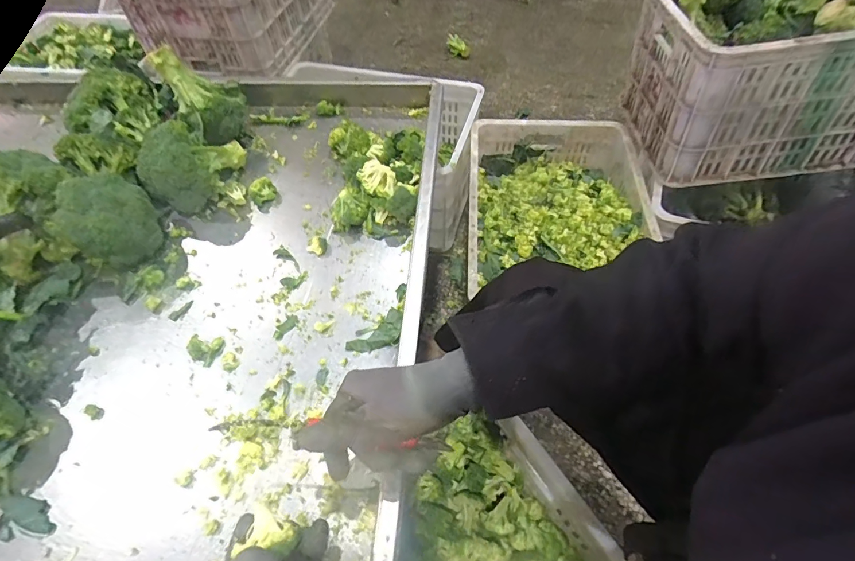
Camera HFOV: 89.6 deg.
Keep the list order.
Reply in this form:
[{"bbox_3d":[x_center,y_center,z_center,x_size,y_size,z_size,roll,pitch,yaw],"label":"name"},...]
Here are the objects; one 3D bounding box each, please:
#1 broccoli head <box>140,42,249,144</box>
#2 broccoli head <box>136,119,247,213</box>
[{"bbox_3d":[-0.374,-0.314,0.725,0.123,0.115,0.112,33,62,23],"label":"broccoli head"},{"bbox_3d":[-0.359,-0.189,0.674,0.100,0.117,0.148,27,59,20],"label":"broccoli head"}]

